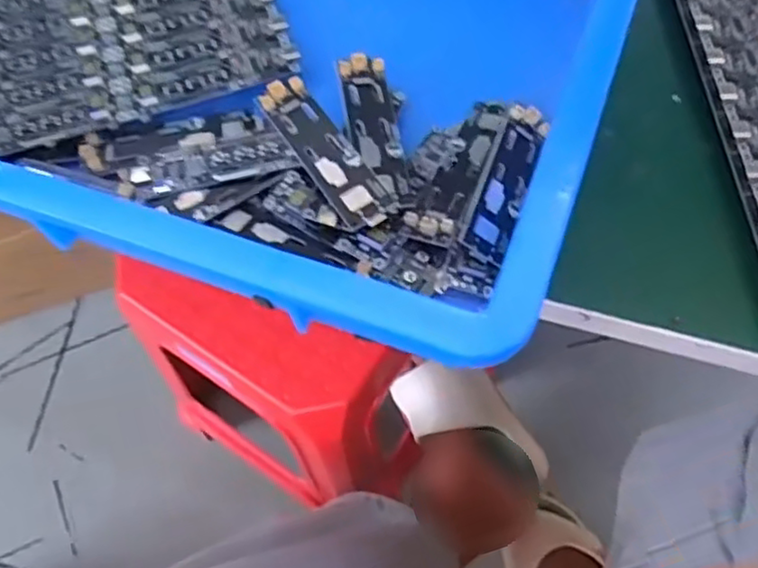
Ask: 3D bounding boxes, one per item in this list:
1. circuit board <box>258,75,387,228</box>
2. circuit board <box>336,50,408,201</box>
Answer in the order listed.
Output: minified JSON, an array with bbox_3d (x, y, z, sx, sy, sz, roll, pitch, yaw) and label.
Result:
[{"bbox_3d":[-0.026,-0.061,0.309,0.023,0.005,0.088,-32,67,-6],"label":"circuit board"},{"bbox_3d":[-0.003,-0.075,0.323,0.023,0.012,0.080,-9,65,-3],"label":"circuit board"}]

